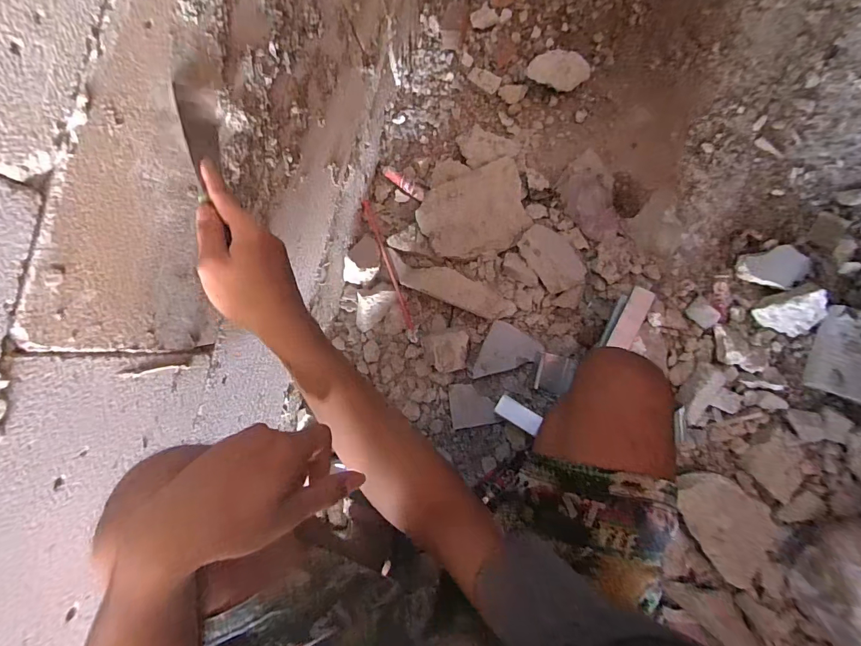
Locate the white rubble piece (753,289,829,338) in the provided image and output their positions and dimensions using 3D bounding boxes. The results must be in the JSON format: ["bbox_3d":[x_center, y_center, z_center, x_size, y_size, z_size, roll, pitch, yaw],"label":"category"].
[{"bbox_3d":[0.602,-0.012,0.688,0.084,0.056,0.072,-26,83,7],"label":"white rubble piece"}]

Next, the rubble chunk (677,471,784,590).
[{"bbox_3d":[0.472,0.313,0.652,0.115,0.038,0.167,-32,83,6],"label":"rubble chunk"}]

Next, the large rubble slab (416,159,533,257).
[{"bbox_3d":[0.084,-0.200,0.755,0.199,0.025,0.149,-24,91,-2],"label":"large rubble slab"}]

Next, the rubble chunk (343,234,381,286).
[{"bbox_3d":[-0.125,-0.119,0.760,0.062,0.035,0.092,7,88,9],"label":"rubble chunk"}]

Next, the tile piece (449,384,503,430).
[{"bbox_3d":[0.081,0.150,0.760,0.086,0.016,0.079,-7,86,9],"label":"tile piece"}]

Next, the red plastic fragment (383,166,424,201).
[{"bbox_3d":[-0.055,-0.274,0.809,0.100,0.018,0.021,36,93,9],"label":"red plastic fragment"}]

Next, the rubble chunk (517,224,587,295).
[{"bbox_3d":[0.216,-0.115,0.727,0.080,0.029,0.127,-38,82,5],"label":"rubble chunk"}]

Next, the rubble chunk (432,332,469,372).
[{"bbox_3d":[0.037,0.051,0.746,0.062,0.054,0.074,0,87,9],"label":"rubble chunk"}]

